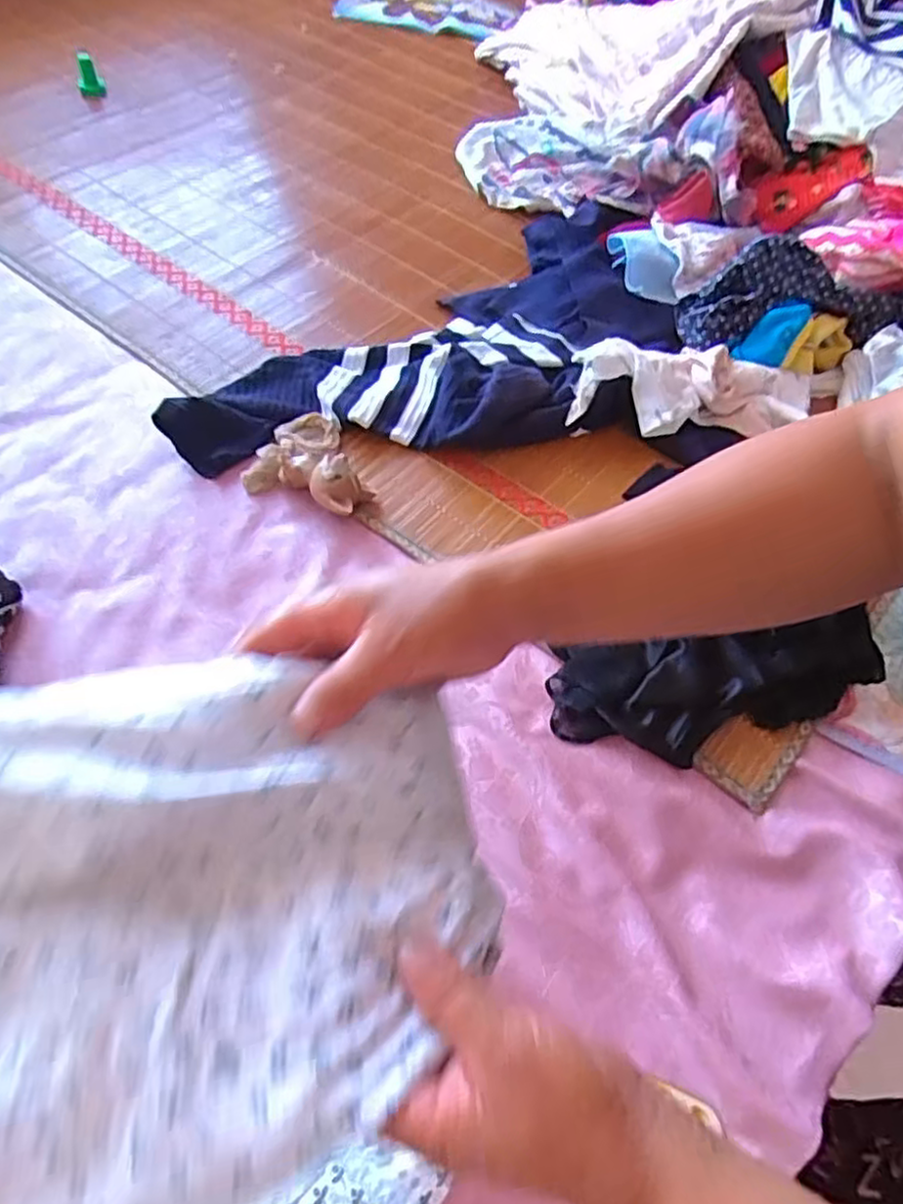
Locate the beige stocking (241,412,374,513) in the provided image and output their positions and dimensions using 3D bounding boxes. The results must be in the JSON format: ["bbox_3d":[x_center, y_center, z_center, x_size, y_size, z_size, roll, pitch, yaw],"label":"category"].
[{"bbox_3d":[-0.134,-0.150,0.717,0.127,0.045,0.116,21,59,10],"label":"beige stocking"}]

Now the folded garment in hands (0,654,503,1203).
[{"bbox_3d":[-0.096,0.111,0.265,0.223,0.065,0.185,-13,59,-11],"label":"folded garment in hands"}]

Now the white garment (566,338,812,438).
[{"bbox_3d":[0.270,-0.243,0.778,0.294,0.071,0.104,-11,59,-10],"label":"white garment"}]

